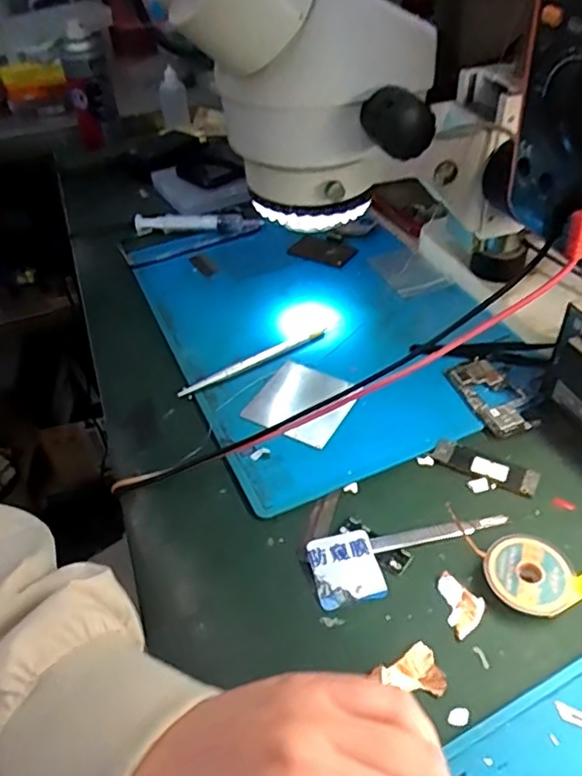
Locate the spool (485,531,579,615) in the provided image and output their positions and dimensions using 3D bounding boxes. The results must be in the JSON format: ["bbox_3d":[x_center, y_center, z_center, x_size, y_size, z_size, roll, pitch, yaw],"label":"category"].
[{"bbox_3d":[0.127,0.101,0.317,0.043,0.015,0.043,-2,42,2],"label":"spool"}]

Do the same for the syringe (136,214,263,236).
[{"bbox_3d":[-0.094,-0.170,0.612,0.128,0.021,0.028,1,43,5],"label":"syringe"}]

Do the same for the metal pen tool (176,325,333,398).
[{"bbox_3d":[-0.026,-0.021,0.463,0.133,0.011,0.007,-24,46,-20],"label":"metal pen tool"}]

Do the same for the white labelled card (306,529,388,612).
[{"bbox_3d":[0.030,0.100,0.331,0.037,0.006,0.040,-12,43,-9],"label":"white labelled card"}]

